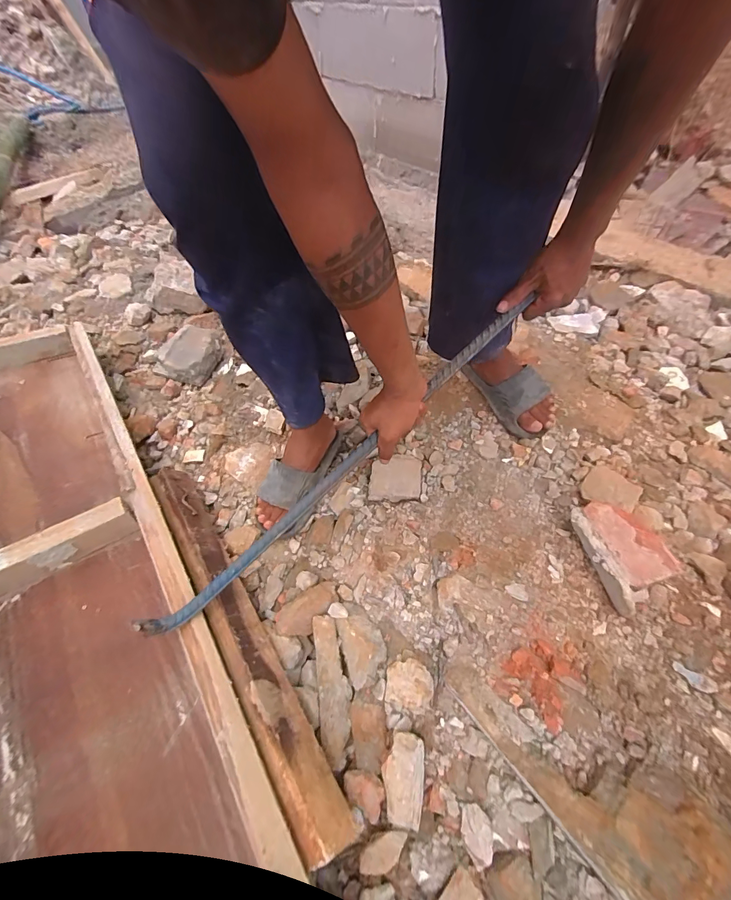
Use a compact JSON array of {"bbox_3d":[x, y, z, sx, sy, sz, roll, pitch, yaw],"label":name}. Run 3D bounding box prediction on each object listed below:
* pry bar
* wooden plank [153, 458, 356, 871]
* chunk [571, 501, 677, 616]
[{"bbox_3d":[-0.024,0.012,0.526,0.664,0.047,0.025,-42,62,-6],"label":"pry bar"},{"bbox_3d":[-0.199,0.234,0.549,0.071,0.062,0.576,-28,52,-22],"label":"wooden plank"},{"bbox_3d":[0.384,0.157,0.576,0.113,0.049,0.157,-11,55,-1],"label":"chunk"}]

